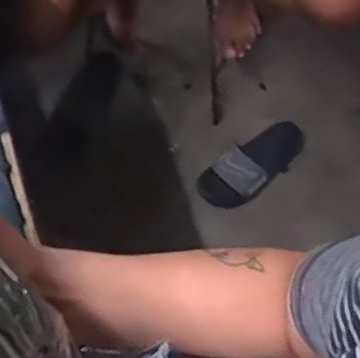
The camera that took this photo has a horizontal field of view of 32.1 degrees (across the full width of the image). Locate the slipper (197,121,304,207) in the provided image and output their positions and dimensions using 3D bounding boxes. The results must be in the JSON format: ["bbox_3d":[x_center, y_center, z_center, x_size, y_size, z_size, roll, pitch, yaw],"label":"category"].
[{"bbox_3d":[0.167,-0.040,1.391,0.265,0.067,0.103,-41,74,-11],"label":"slipper"}]

